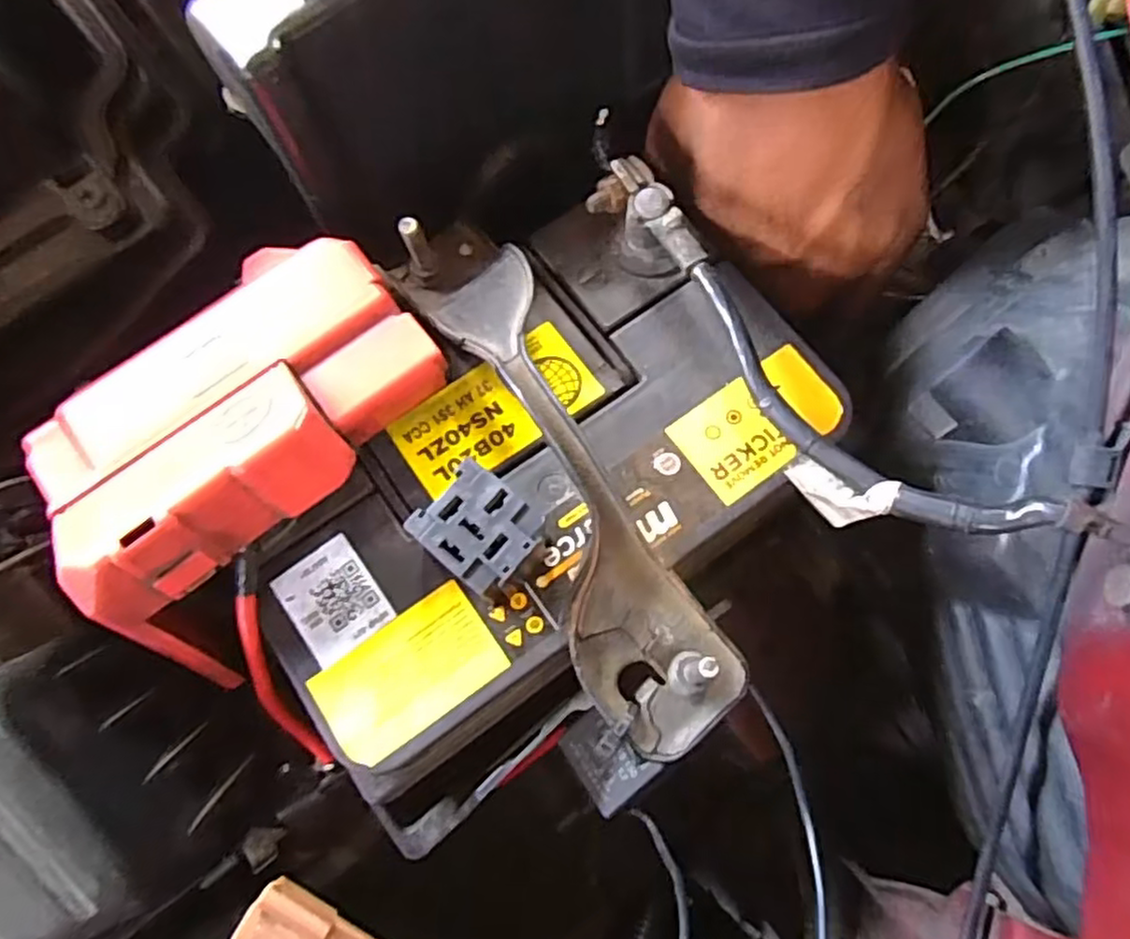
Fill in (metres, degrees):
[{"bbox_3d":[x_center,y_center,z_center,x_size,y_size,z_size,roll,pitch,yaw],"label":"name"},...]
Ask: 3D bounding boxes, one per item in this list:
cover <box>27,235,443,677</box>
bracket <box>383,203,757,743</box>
[{"bbox_3d":[-0.092,-0.012,0.206,0.114,0.041,0.078,-42,77,-9],"label":"cover"},{"bbox_3d":[-0.005,-0.005,0.214,0.042,0.018,0.179,-27,75,-5],"label":"bracket"}]

